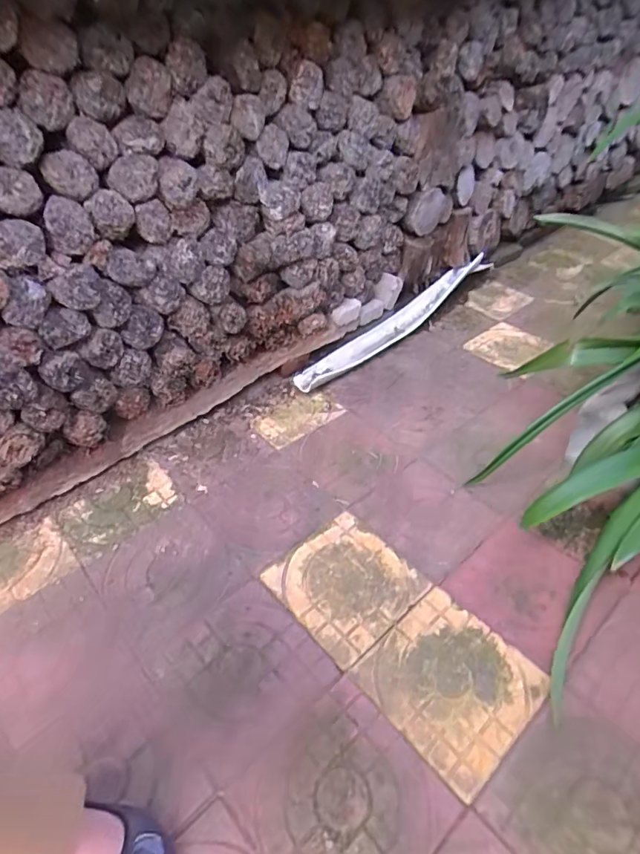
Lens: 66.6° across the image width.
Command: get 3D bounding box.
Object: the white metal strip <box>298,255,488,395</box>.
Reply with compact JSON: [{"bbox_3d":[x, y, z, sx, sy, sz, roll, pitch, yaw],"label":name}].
[{"bbox_3d":[0.297,-0.388,1.718,0.113,0.096,1.047,32,50,34],"label":"white metal strip"}]

